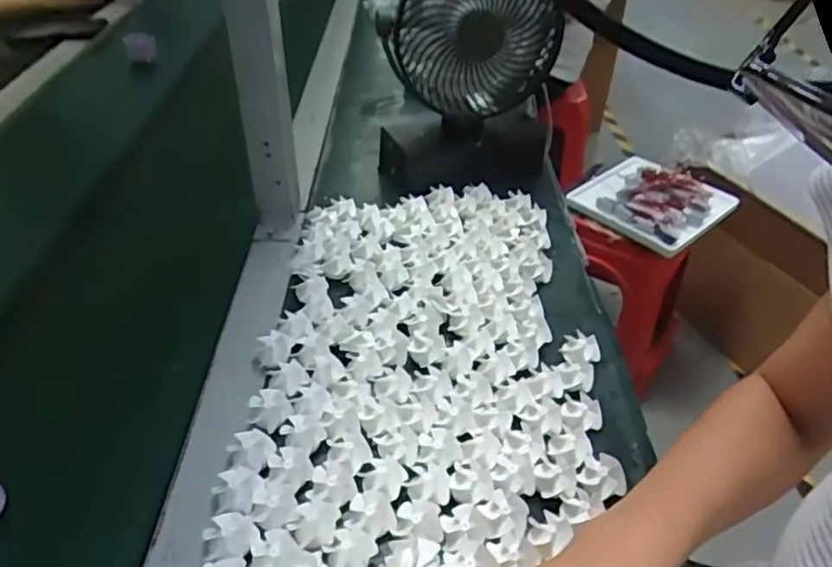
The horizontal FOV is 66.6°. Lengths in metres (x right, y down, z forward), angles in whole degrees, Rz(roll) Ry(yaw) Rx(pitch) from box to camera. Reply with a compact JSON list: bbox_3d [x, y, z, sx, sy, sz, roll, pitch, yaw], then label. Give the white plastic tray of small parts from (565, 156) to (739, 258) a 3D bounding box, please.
[{"bbox_3d":[0.487,-0.171,1.326,0.272,0.043,0.266,32,48,31],"label":"white plastic tray of small parts"}]

